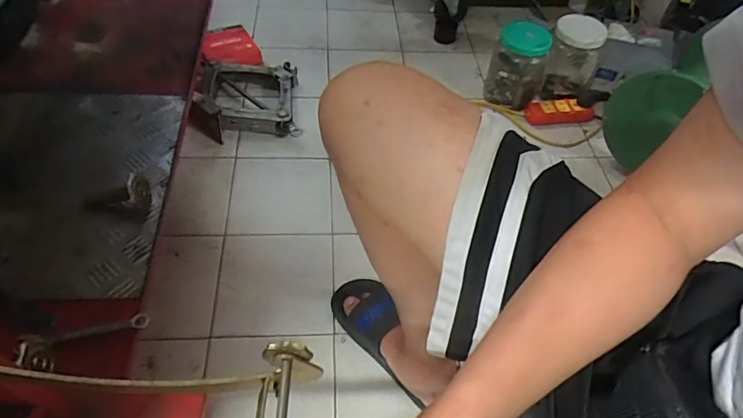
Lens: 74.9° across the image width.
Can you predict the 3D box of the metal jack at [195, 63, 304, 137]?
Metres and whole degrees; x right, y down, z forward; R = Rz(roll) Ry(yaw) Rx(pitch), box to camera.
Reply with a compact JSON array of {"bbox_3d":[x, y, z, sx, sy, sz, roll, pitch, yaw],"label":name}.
[{"bbox_3d":[-0.274,-0.245,1.090,0.220,0.074,0.210,-4,52,-8],"label":"metal jack"}]

